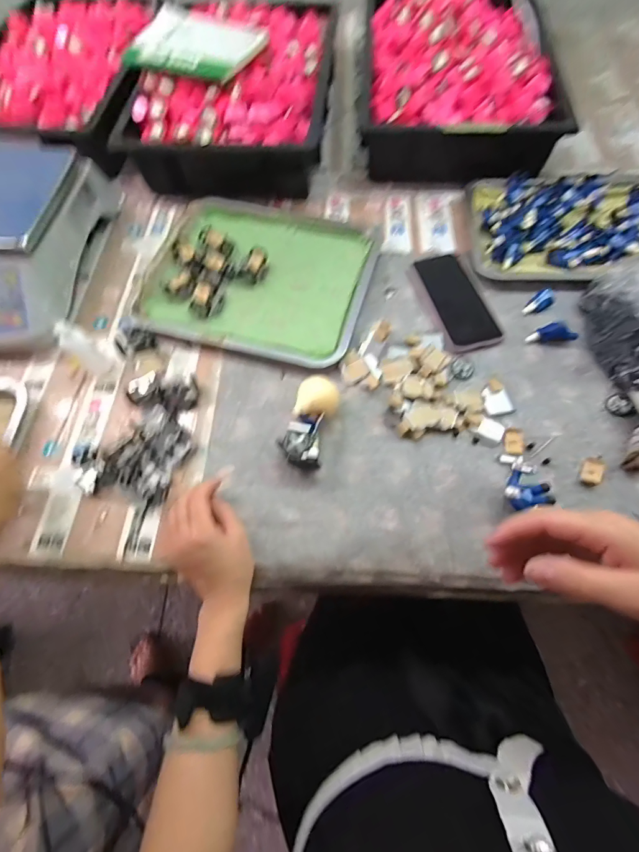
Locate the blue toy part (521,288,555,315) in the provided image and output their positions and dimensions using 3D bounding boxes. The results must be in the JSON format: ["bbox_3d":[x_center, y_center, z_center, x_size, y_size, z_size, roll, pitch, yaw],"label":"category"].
[{"bbox_3d":[0.296,-0.166,0.508,0.042,0.017,0.021,-39,69,-15],"label":"blue toy part"}]

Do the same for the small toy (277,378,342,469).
[{"bbox_3d":[-0.010,-0.004,0.427,0.049,0.049,0.102,15,66,9],"label":"small toy"}]

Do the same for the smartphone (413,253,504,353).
[{"bbox_3d":[0.184,-0.176,0.520,0.074,0.010,0.175,-12,64,-4],"label":"smartphone"}]

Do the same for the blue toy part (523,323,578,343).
[{"bbox_3d":[0.294,-0.120,0.487,0.056,0.014,0.024,3,64,3],"label":"blue toy part"}]

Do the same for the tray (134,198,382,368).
[{"bbox_3d":[-0.083,-0.223,0.548,0.305,0.024,0.283,15,66,9],"label":"tray"}]

